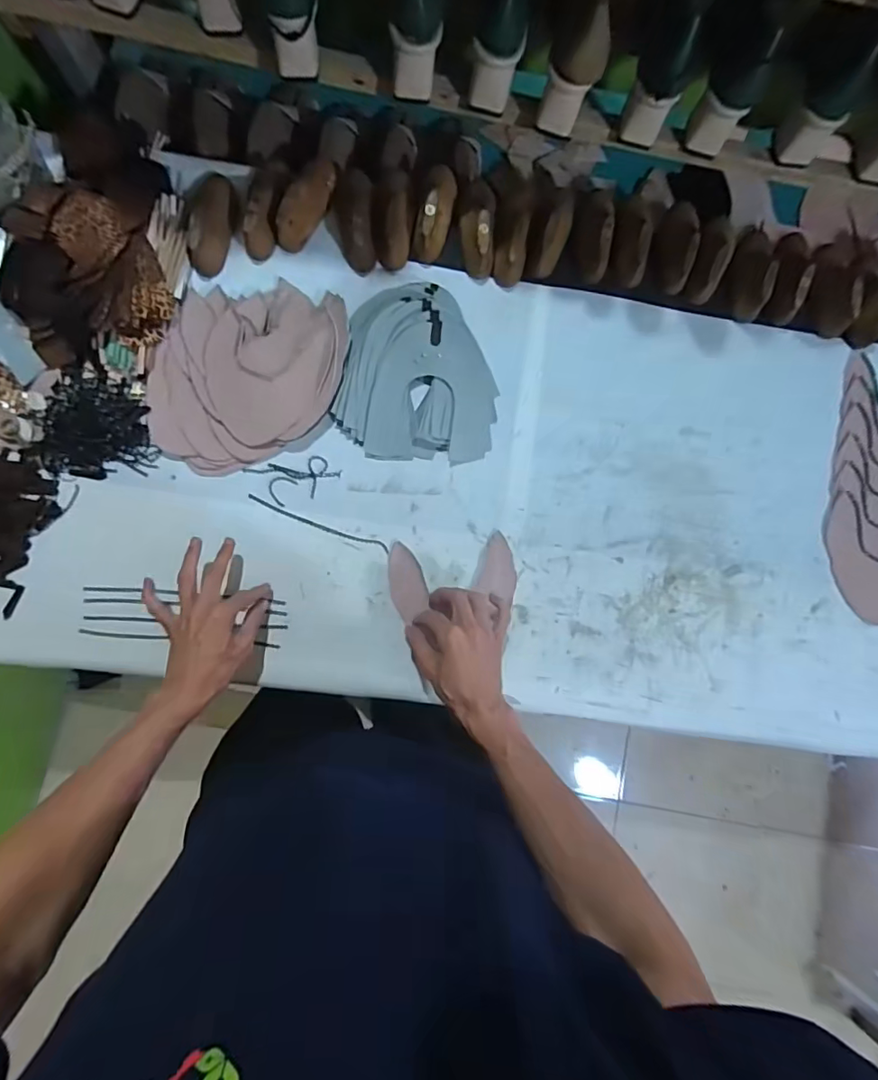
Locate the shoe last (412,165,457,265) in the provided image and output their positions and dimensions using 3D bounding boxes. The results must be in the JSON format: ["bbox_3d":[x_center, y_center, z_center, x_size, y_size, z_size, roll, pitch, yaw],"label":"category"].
[{"bbox_3d":[-0.003,-0.446,0.699,0.046,0.053,0.131,15,83,-2],"label":"shoe last"}]

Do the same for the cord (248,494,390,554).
[{"bbox_3d":[-0.153,-0.020,0.671,0.190,0.004,0.012,21,82,-1],"label":"cord"}]

